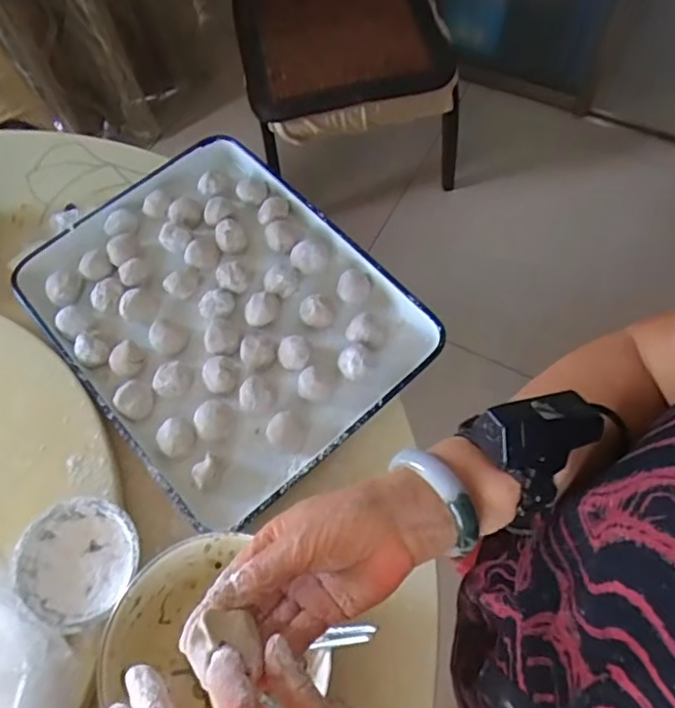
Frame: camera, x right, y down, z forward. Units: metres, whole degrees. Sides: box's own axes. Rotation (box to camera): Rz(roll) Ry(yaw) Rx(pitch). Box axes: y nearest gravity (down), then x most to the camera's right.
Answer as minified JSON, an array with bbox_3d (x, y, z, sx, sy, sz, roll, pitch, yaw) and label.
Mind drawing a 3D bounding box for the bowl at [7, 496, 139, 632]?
[{"bbox_3d":[-0.255,0.202,0.579,0.109,0.046,0.112,-1,65,3],"label":"bowl"}]

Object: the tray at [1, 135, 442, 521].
[{"bbox_3d":[-0.153,-0.067,0.745,0.358,0.051,0.465,-40,69,-14],"label":"tray"}]

